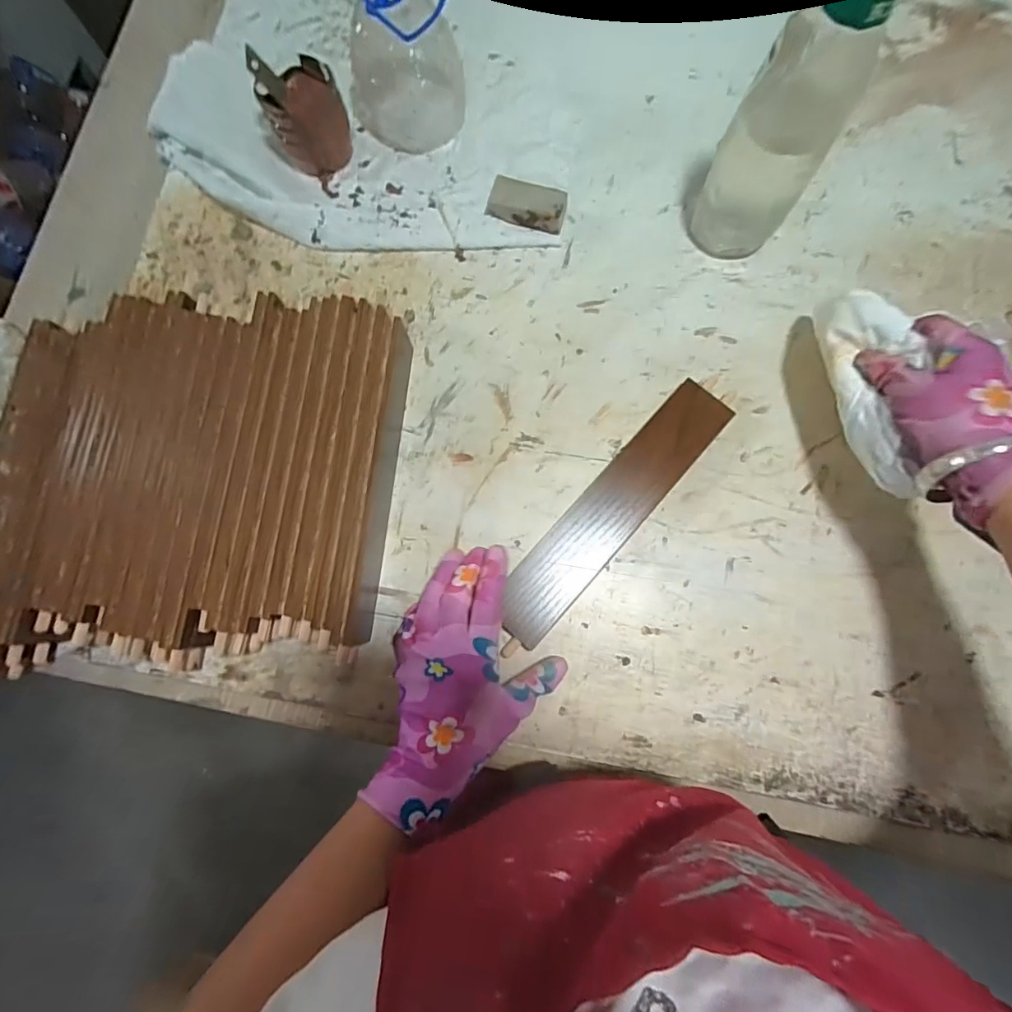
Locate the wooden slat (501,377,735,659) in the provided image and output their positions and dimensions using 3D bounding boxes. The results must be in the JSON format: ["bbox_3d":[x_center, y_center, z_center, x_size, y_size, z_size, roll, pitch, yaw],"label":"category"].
[{"bbox_3d":[0.085,0.004,0.407,0.054,0.015,0.254,41,85,11],"label":"wooden slat"}]

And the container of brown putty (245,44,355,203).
[{"bbox_3d":[-0.180,-0.346,0.454,0.075,0.069,0.087,-25,80,-3],"label":"container of brown putty"}]

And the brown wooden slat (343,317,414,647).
[{"bbox_3d":[-0.103,-0.024,0.404,0.017,0.048,0.265,6,80,3],"label":"brown wooden slat"}]

